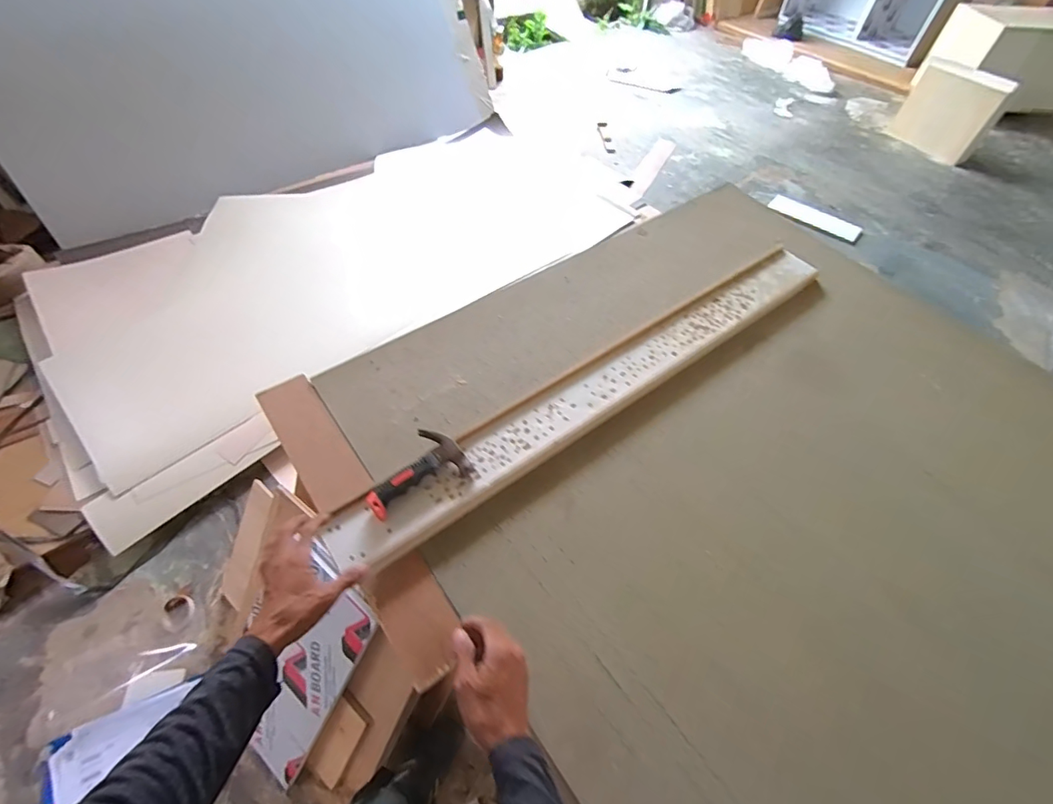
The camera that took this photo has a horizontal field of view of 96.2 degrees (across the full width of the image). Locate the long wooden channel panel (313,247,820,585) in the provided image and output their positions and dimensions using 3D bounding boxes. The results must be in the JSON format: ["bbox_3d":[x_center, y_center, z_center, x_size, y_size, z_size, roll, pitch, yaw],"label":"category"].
[{"bbox_3d":[0.171,-0.047,0.871,1.108,0.022,0.113,-31,62,-23],"label":"long wooden channel panel"}]

